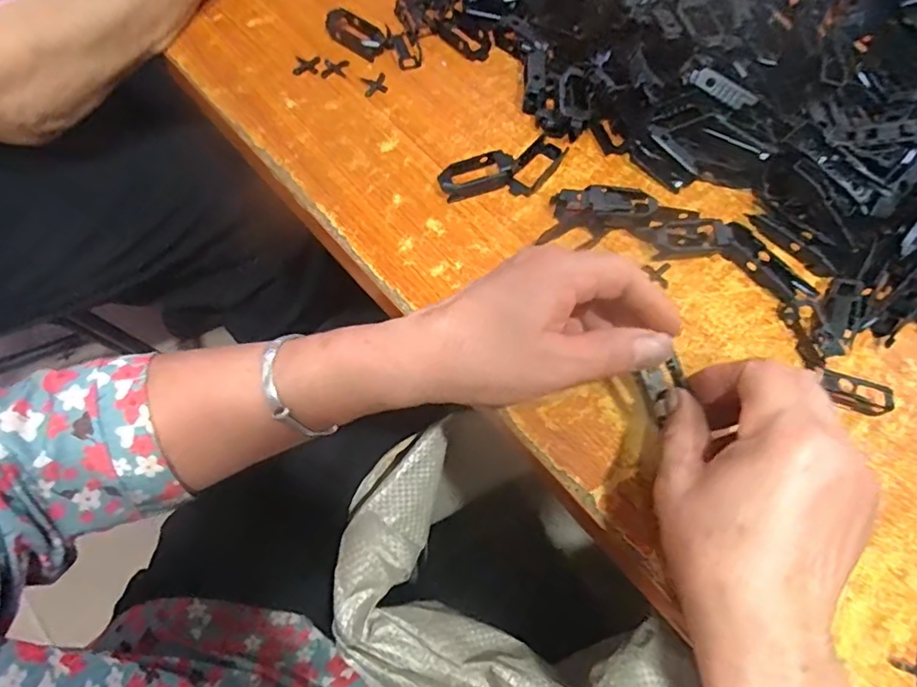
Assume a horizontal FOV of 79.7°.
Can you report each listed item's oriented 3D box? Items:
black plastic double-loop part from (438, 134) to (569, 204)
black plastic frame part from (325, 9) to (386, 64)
[{"bbox_3d":[0.033,-0.115,0.366,0.092,0.013,0.036,-25,68,-15],"label":"black plastic double-loop part"},{"bbox_3d":[-0.076,-0.228,0.404,0.047,0.011,0.027,33,67,12],"label":"black plastic frame part"}]

